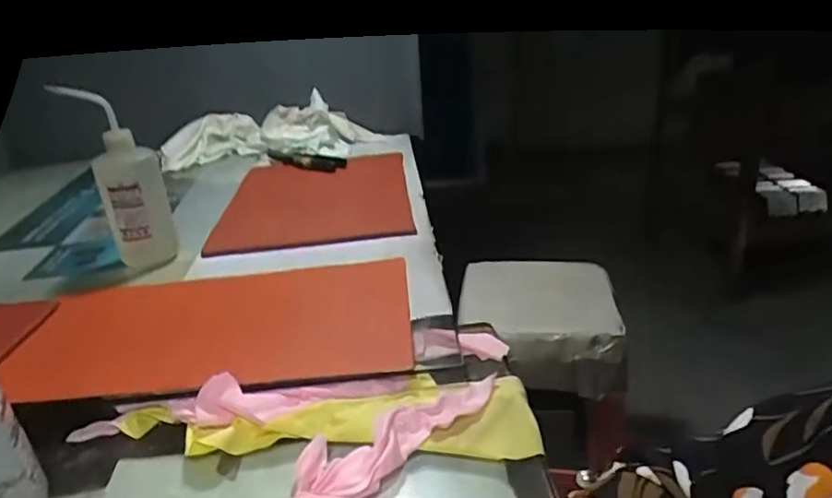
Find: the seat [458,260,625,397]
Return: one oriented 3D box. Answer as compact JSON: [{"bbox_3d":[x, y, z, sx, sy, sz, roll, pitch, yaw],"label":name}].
[{"bbox_3d":[0.237,0.139,1.119,0.297,0.143,0.267,3,25,14],"label":"seat"}]

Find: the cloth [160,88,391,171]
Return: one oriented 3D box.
[{"bbox_3d":[-0.292,-0.237,1.230,0.462,0.085,0.195,-9,25,-11],"label":"cloth"}]

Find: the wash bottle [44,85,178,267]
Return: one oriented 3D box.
[{"bbox_3d":[-0.354,-0.082,0.728,0.087,0.227,0.058,-1,24,7],"label":"wash bottle"}]

